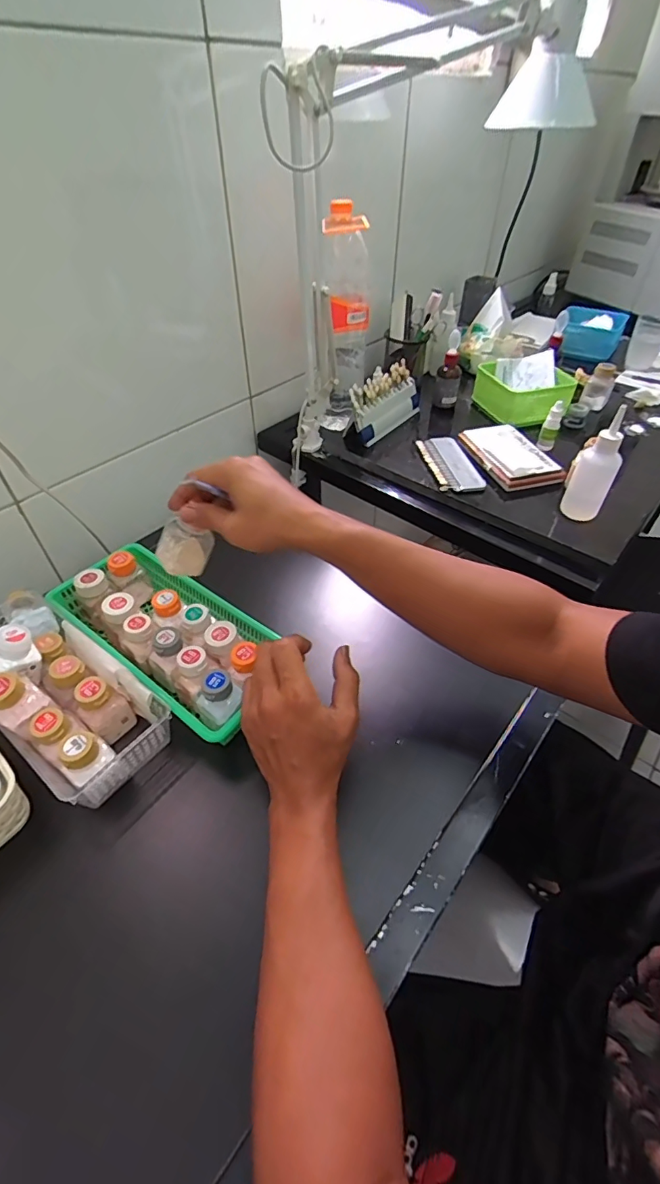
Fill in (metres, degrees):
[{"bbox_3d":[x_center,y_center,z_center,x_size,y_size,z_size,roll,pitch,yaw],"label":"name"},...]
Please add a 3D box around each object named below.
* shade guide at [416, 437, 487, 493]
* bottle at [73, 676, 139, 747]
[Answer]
[{"bbox_3d":[0.182,-0.197,0.729,0.068,0.012,0.148,-9,47,-8],"label":"shade guide"},{"bbox_3d":[-0.224,0.115,0.473,0.043,0.064,0.042,34,55,28],"label":"bottle"}]

